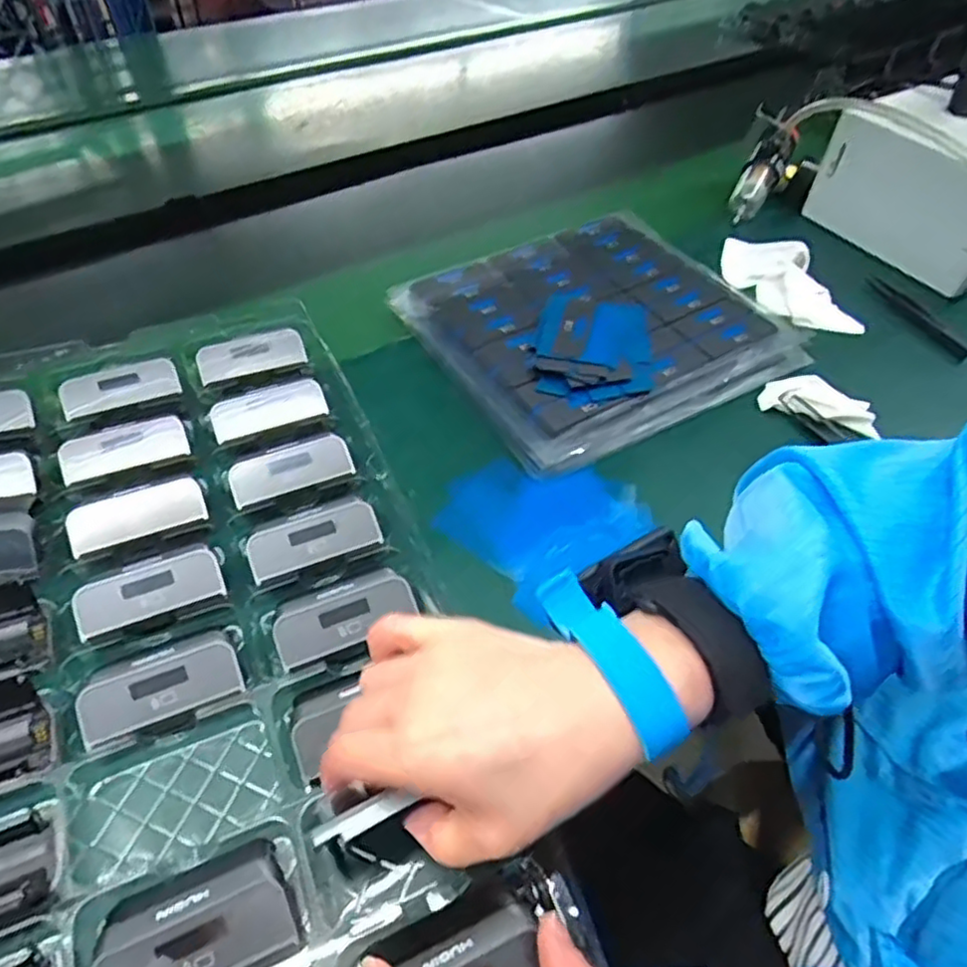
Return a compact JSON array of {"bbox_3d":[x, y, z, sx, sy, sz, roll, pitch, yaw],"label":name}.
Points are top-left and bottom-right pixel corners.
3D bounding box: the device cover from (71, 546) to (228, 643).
[{"bbox_3d":[-0.183,0.058,0.373,0.074,0.015,0.036,-18,73,-18],"label":"device cover"}]

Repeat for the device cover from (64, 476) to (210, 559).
[{"bbox_3d":[-0.207,0.018,0.408,0.075,0.016,0.035,-19,76,-17],"label":"device cover"}]

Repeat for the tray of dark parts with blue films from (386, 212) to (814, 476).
[{"bbox_3d":[0.086,-0.132,0.542,0.251,0.032,0.229,-23,52,-19],"label":"tray of dark parts with blue films"}]

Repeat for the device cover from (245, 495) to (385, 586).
[{"bbox_3d":[-0.099,0.031,0.396,0.074,0.014,0.037,-22,73,-16],"label":"device cover"}]

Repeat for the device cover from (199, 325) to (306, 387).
[{"bbox_3d":[-0.169,-0.094,0.496,0.076,0.007,0.032,-16,76,-14],"label":"device cover"}]

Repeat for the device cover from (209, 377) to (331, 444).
[{"bbox_3d":[-0.146,-0.052,0.464,0.075,0.009,0.035,-18,72,-15],"label":"device cover"}]

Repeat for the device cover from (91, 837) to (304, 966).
[{"bbox_3d":[-0.116,0.177,0.272,0.073,0.018,0.047,-21,52,-18],"label":"device cover"}]

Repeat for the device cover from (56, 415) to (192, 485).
[{"bbox_3d":[-0.232,-0.023,0.438,0.075,0.011,0.033,-18,79,-17],"label":"device cover"}]

